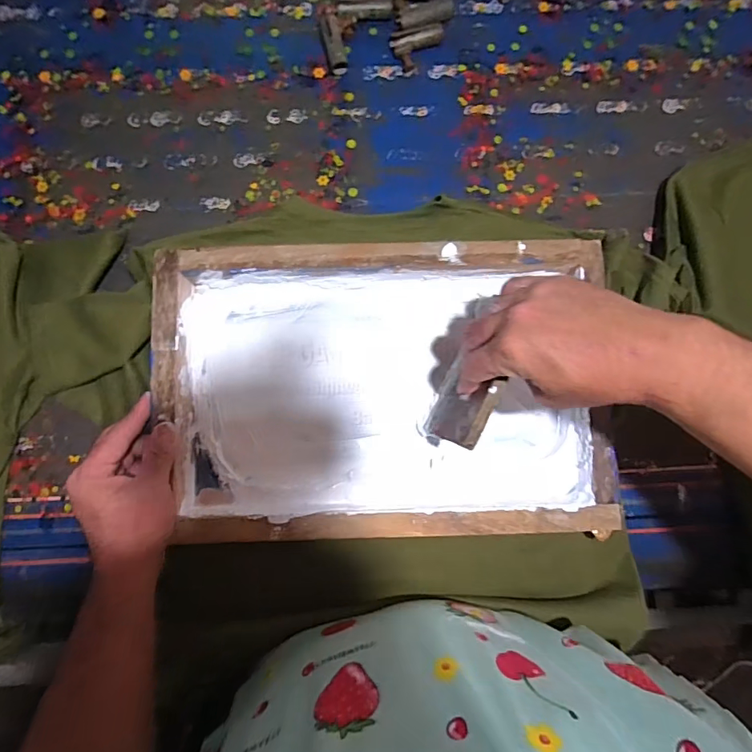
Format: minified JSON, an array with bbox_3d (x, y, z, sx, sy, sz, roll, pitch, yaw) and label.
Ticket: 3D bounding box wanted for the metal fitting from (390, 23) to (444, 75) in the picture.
[{"bbox_3d":[0.050,-0.371,0.525,0.061,0.016,0.041,-20,85,-5],"label":"metal fitting"}]

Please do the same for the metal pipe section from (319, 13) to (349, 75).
[{"bbox_3d":[-0.047,-0.373,0.518,0.020,0.015,0.072,-15,84,-4],"label":"metal pipe section"}]

